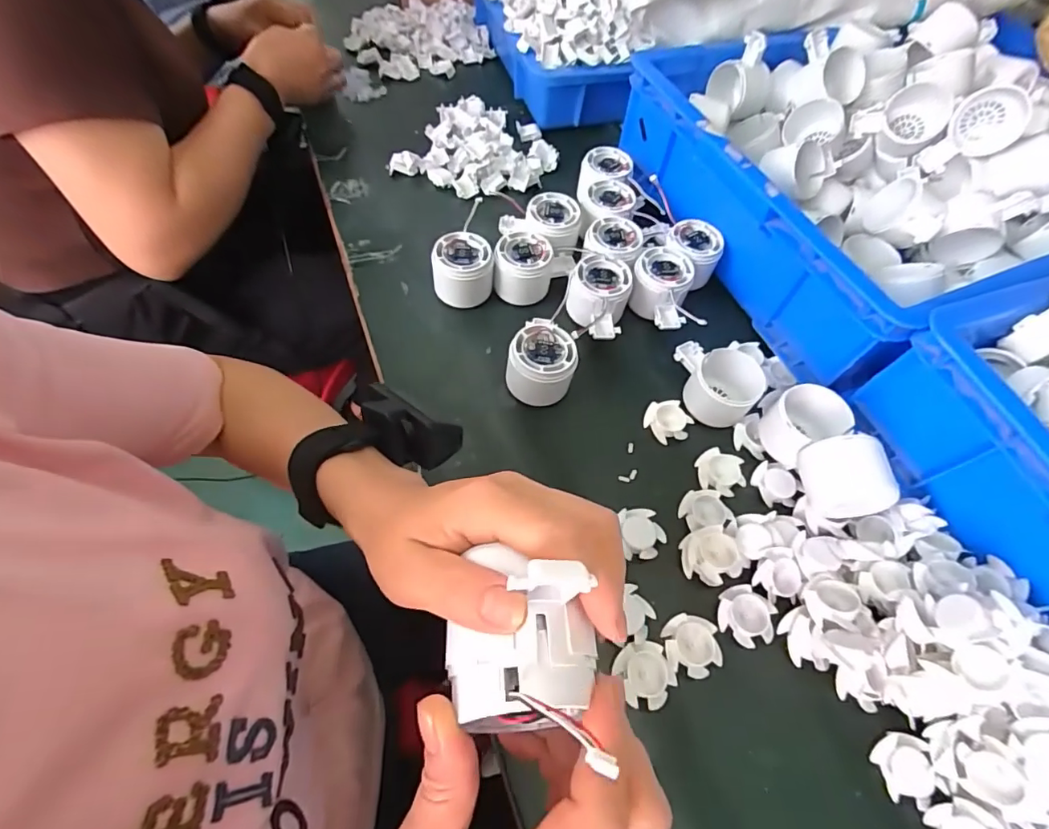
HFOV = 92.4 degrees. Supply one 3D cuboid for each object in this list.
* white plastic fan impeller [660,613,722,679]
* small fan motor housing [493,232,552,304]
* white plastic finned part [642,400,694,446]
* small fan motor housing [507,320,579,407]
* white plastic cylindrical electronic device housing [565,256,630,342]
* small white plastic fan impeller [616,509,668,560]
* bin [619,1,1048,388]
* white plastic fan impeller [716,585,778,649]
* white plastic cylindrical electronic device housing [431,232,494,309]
[{"bbox_3d":[0.119,0.166,0.362,0.039,0.011,0.040,2,60,-3],"label":"white plastic fan impeller"},{"bbox_3d":[-0.002,-0.144,0.506,0.054,0.049,0.055,4,60,-1],"label":"small fan motor housing"},{"bbox_3d":[0.130,0.006,0.454,0.039,0.007,0.039,-20,63,-15],"label":"white plastic finned part"},{"bbox_3d":[0.014,-0.040,0.449,0.056,0.054,0.068,6,59,-1],"label":"small fan motor housing"},{"bbox_3d":[0.070,-0.110,0.492,0.057,0.047,0.079,13,60,4],"label":"white plastic cylindrical electronic device housing"},{"bbox_3d":[0.093,0.094,0.399,0.034,0.011,0.039,-2,60,-6],"label":"small white plastic fan impeller"},{"bbox_3d":[0.417,-0.278,0.547,0.496,0.132,0.419,-17,62,-14],"label":"bin"},{"bbox_3d":[0.163,0.148,0.371,0.037,0.013,0.038,2,60,-3],"label":"white plastic fan impeller"},{"bbox_3d":[-0.061,-0.140,0.498,0.058,0.053,0.059,-2,60,-5],"label":"white plastic cylindrical electronic device housing"}]

